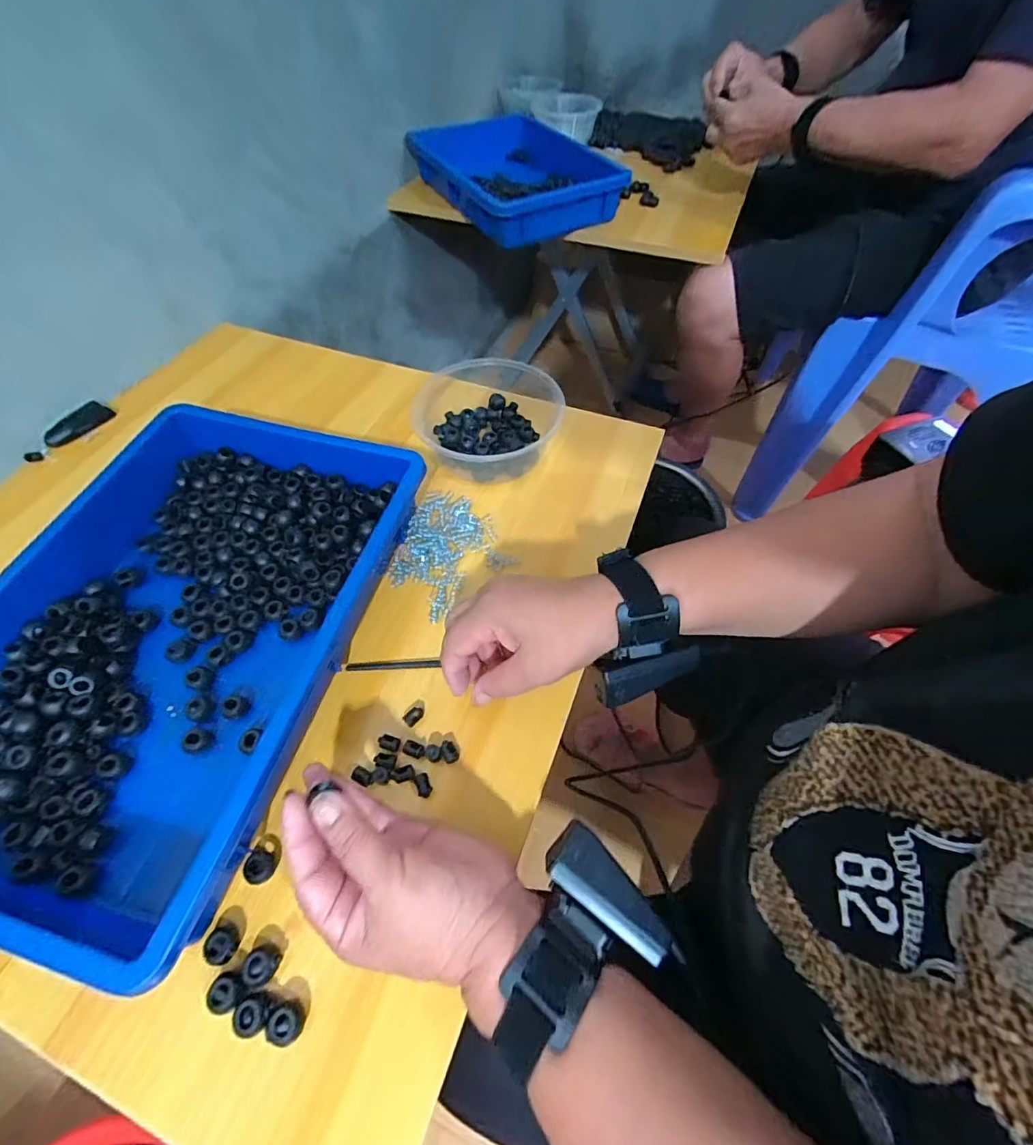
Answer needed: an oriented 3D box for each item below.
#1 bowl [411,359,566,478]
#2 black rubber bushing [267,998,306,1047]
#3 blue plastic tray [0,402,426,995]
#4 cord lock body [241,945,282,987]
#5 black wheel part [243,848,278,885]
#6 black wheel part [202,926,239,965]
[{"bbox_3d":[-0.041,-0.150,0.489,0.149,0.054,0.156,0,55,0],"label":"bowl"},{"bbox_3d":[-0.117,0.230,0.251,0.015,0.011,0.017,-30,60,-19],"label":"black rubber bushing"},{"bbox_3d":[-0.243,0.038,0.353,0.252,0.065,0.355,11,56,8],"label":"blue plastic tray"},{"bbox_3d":[-0.137,0.211,0.263,0.016,0.012,0.015,0,55,0],"label":"cord lock body"},{"bbox_3d":[-0.149,0.174,0.289,0.018,0.010,0.017,0,55,0],"label":"black wheel part"},{"bbox_3d":[-0.161,0.203,0.268,0.017,0.011,0.016,0,55,0],"label":"black wheel part"}]

